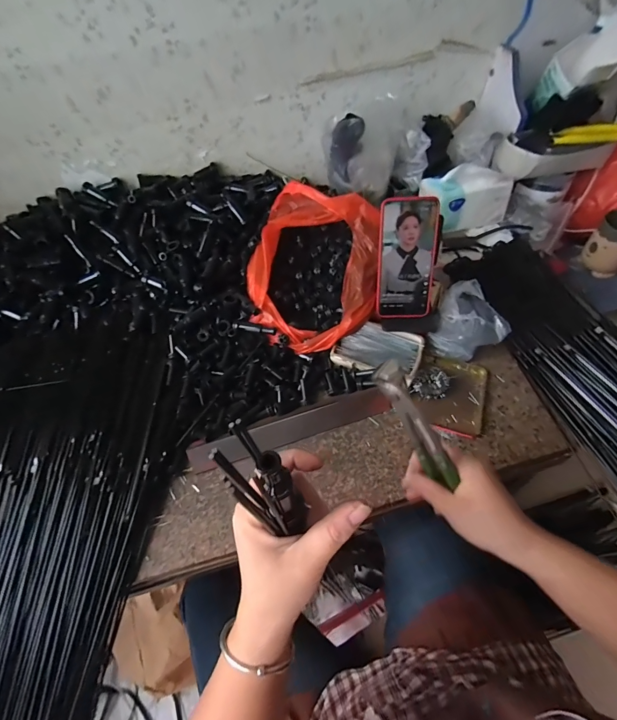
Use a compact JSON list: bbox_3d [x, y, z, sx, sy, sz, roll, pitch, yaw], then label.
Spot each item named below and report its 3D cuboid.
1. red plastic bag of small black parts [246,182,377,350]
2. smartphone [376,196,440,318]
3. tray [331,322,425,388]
[{"bbox_3d":[0.005,-0.152,0.524,0.198,0.113,0.249,5,59,-2],"label":"red plastic bag of small black parts"},{"bbox_3d":[0.140,-0.140,0.483,0.079,0.161,0.005,-1,23,4],"label":"smartphone"},{"bbox_3d":[0.105,-0.015,0.518,0.123,0.021,0.081,16,58,15],"label":"tray"}]

